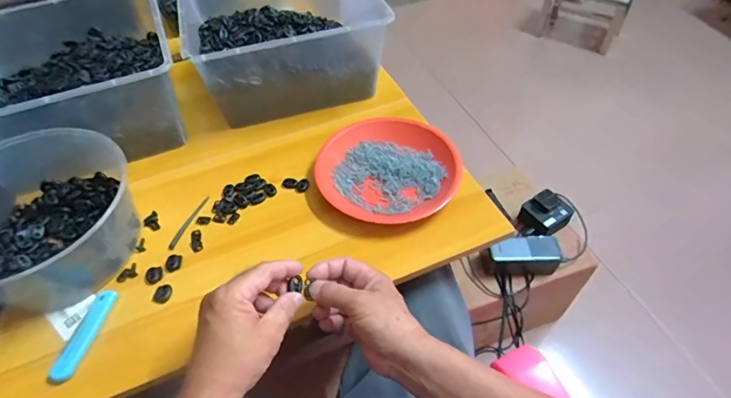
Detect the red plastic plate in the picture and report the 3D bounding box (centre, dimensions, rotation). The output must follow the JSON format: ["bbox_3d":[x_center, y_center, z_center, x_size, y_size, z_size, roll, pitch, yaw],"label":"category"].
[{"bbox_3d":[0.030,-0.044,0.595,0.188,0.029,0.163,-16,51,-11],"label":"red plastic plate"}]

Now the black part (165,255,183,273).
[{"bbox_3d":[-0.234,0.078,0.529,0.020,0.005,0.022,-1,50,1],"label":"black part"}]

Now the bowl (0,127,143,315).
[{"bbox_3d":[-0.393,0.024,0.516,0.206,0.103,0.199,-1,50,1],"label":"bowl"}]

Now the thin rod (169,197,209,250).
[{"bbox_3d":[-0.232,0.029,0.569,0.010,0.004,0.087,13,51,13],"label":"thin rod"}]

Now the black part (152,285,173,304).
[{"bbox_3d":[-0.236,0.110,0.504,0.021,0.004,0.023,-1,50,1],"label":"black part"}]

